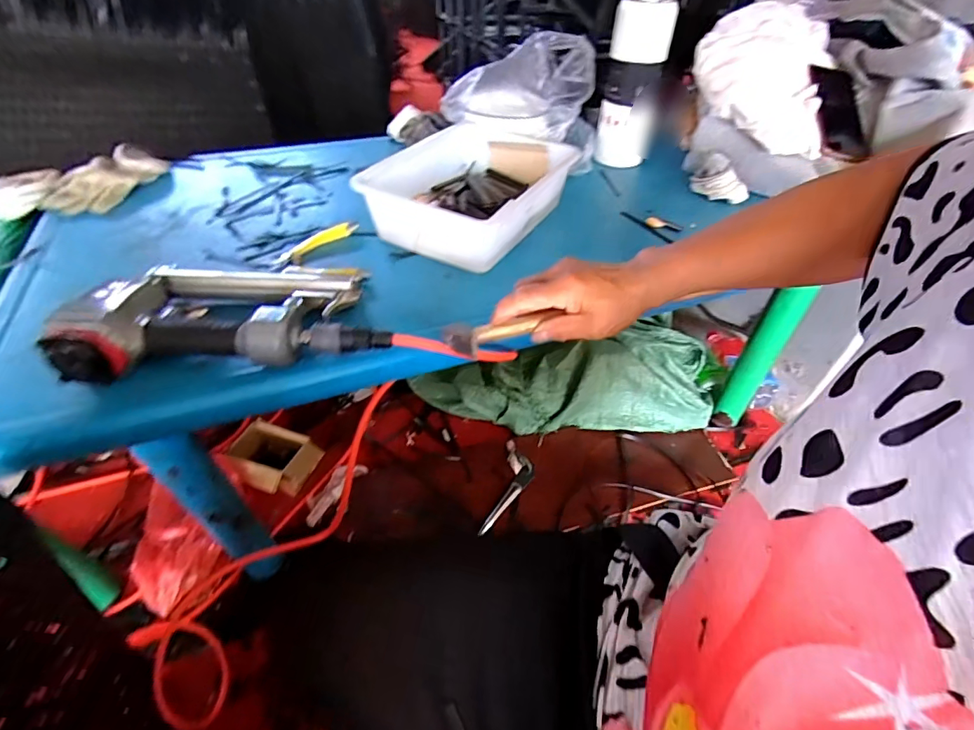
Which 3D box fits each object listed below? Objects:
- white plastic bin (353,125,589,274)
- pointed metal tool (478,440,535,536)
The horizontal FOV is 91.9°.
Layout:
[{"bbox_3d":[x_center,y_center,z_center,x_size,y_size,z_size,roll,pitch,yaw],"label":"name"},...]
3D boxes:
[{"bbox_3d":[-0.014,-0.239,0.640,0.209,0.078,0.269,23,49,20],"label":"white plastic bin"},{"bbox_3d":[0.046,0.230,0.885,0.066,0.012,0.202,12,47,9],"label":"pointed metal tool"}]

